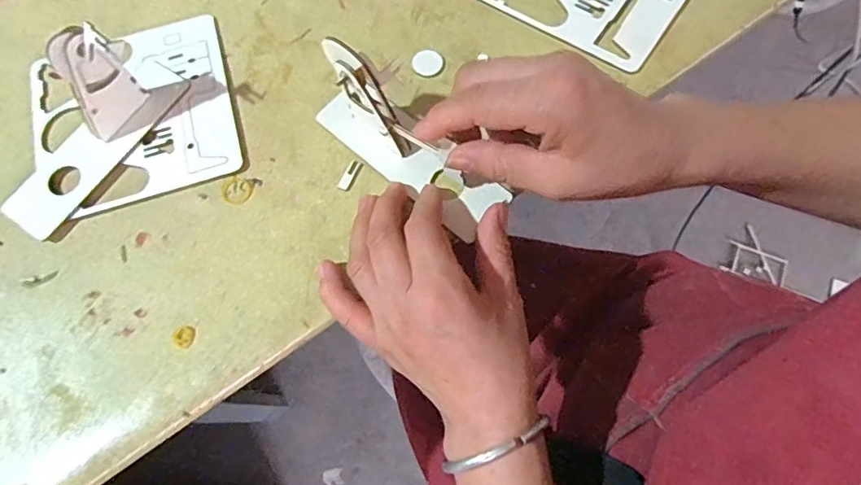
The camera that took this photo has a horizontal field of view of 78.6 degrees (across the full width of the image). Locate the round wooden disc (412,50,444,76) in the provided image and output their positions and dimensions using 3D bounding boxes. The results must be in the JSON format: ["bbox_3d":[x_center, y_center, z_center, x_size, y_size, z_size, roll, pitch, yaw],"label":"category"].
[{"bbox_3d":[-0.002,-0.132,0.388,0.023,0.004,0.022,-1,71,2],"label":"round wooden disc"}]

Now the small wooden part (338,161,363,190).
[{"bbox_3d":[-0.055,-0.046,0.360,0.007,0.004,0.023,24,74,10],"label":"small wooden part"}]

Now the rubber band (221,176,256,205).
[{"bbox_3d":[-0.133,-0.036,0.360,0.021,0.004,0.020,-1,71,2],"label":"rubber band"}]

